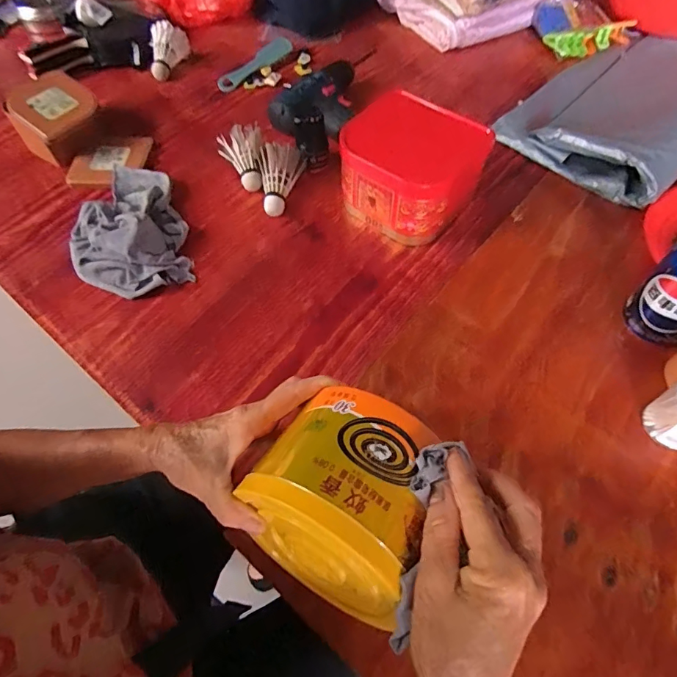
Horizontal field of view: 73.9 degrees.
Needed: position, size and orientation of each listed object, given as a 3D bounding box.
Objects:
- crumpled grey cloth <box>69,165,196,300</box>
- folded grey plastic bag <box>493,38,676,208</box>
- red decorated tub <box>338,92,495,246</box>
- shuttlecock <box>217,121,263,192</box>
[{"bbox_3d":[-0.265,-0.141,0.555,0.136,0.049,0.204,-22,60,-11],"label":"crumpled grey cloth"},{"bbox_3d":[0.444,-0.363,0.662,0.231,0.056,0.410,39,68,22],"label":"folded grey plastic bag"},{"bbox_3d":[0.086,-0.207,0.548,0.145,0.112,0.132,35,66,21],"label":"red decorated tub"},{"bbox_3d":[-0.126,-0.239,0.599,0.058,0.058,0.069,-14,59,-6],"label":"shuttlecock"}]

